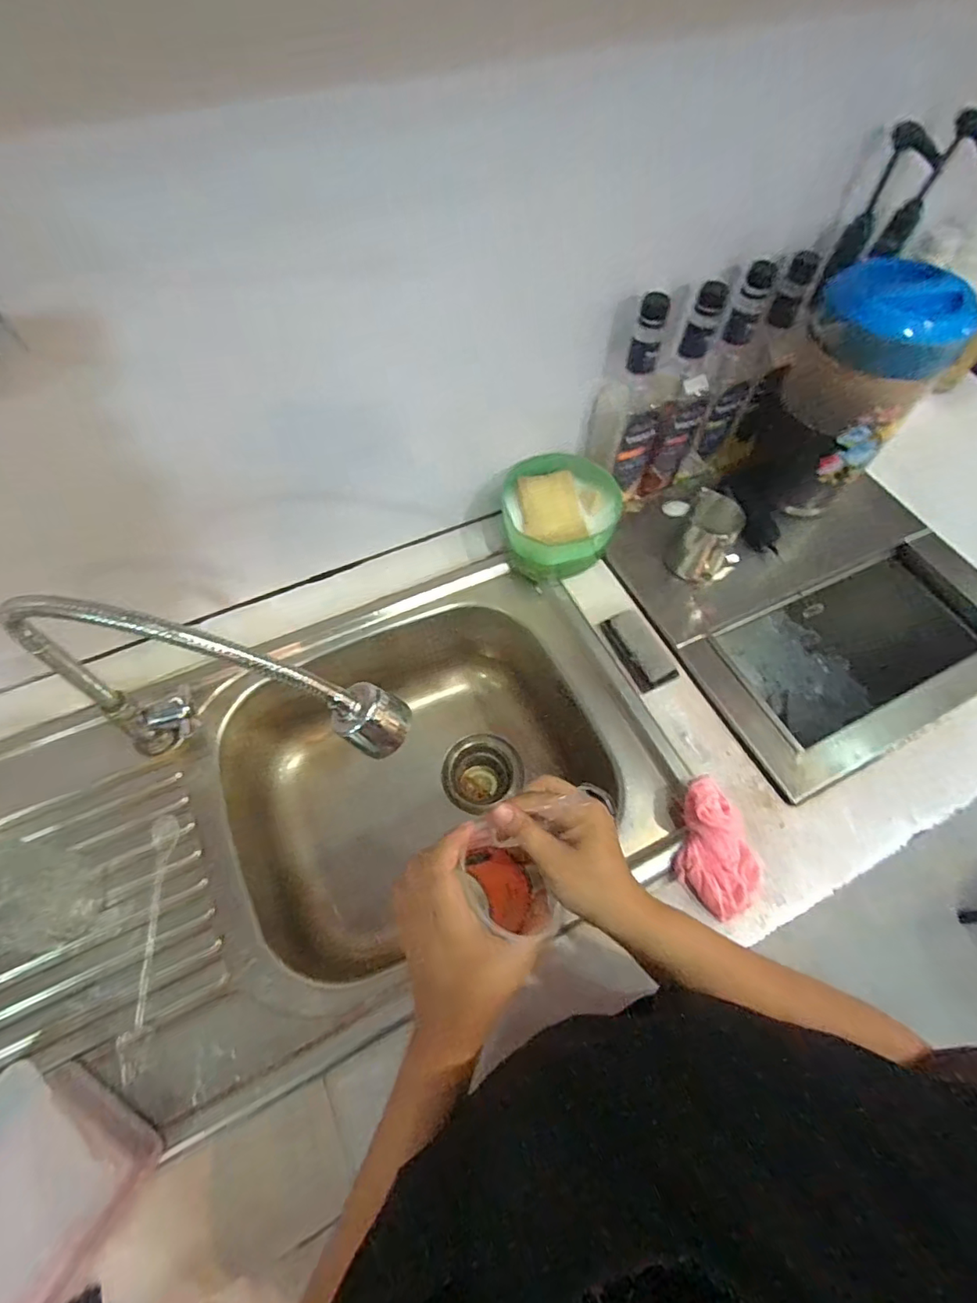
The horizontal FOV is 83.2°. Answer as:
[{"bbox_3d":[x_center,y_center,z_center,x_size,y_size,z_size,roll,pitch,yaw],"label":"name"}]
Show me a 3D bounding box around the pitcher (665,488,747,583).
[{"bbox_3d":[0.273,-0.139,0.696,0.065,0.101,0.067,23,62,11],"label":"pitcher"}]

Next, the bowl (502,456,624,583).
[{"bbox_3d":[0.087,-0.180,0.728,0.156,0.067,0.157,1,60,-1],"label":"bowl"}]

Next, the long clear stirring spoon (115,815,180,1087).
[{"bbox_3d":[-0.316,0.263,0.511,0.025,0.010,0.216,-5,60,-4],"label":"long clear stirring spoon"}]

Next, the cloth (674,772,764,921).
[{"bbox_3d":[0.232,0.194,0.543,0.081,0.044,0.120,9,60,4],"label":"cloth"}]

